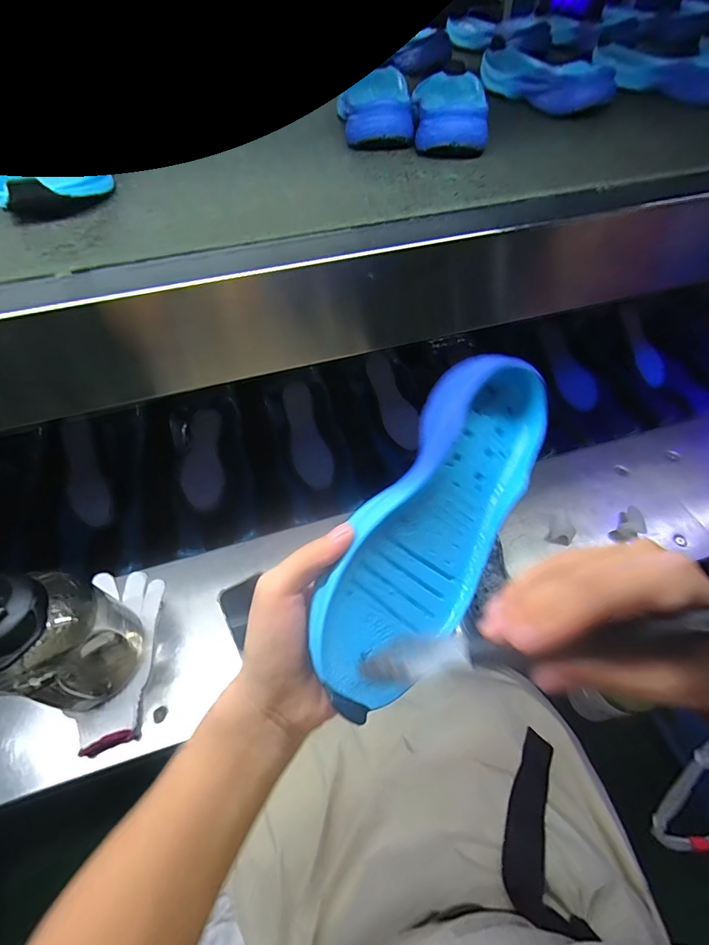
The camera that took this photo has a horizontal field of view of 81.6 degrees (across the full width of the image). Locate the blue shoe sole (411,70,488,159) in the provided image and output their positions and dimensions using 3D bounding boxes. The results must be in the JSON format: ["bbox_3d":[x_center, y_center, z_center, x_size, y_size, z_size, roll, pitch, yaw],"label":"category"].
[{"bbox_3d":[0.114,-0.434,0.483,0.081,0.035,0.225,4,53,2],"label":"blue shoe sole"}]

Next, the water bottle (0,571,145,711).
[{"bbox_3d":[-0.315,0.183,0.444,0.099,0.220,0.109,36,61,23],"label":"water bottle"}]

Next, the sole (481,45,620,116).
[{"bbox_3d":[0.242,-0.529,0.548,0.072,0.039,0.215,-23,59,-15],"label":"sole"}]

